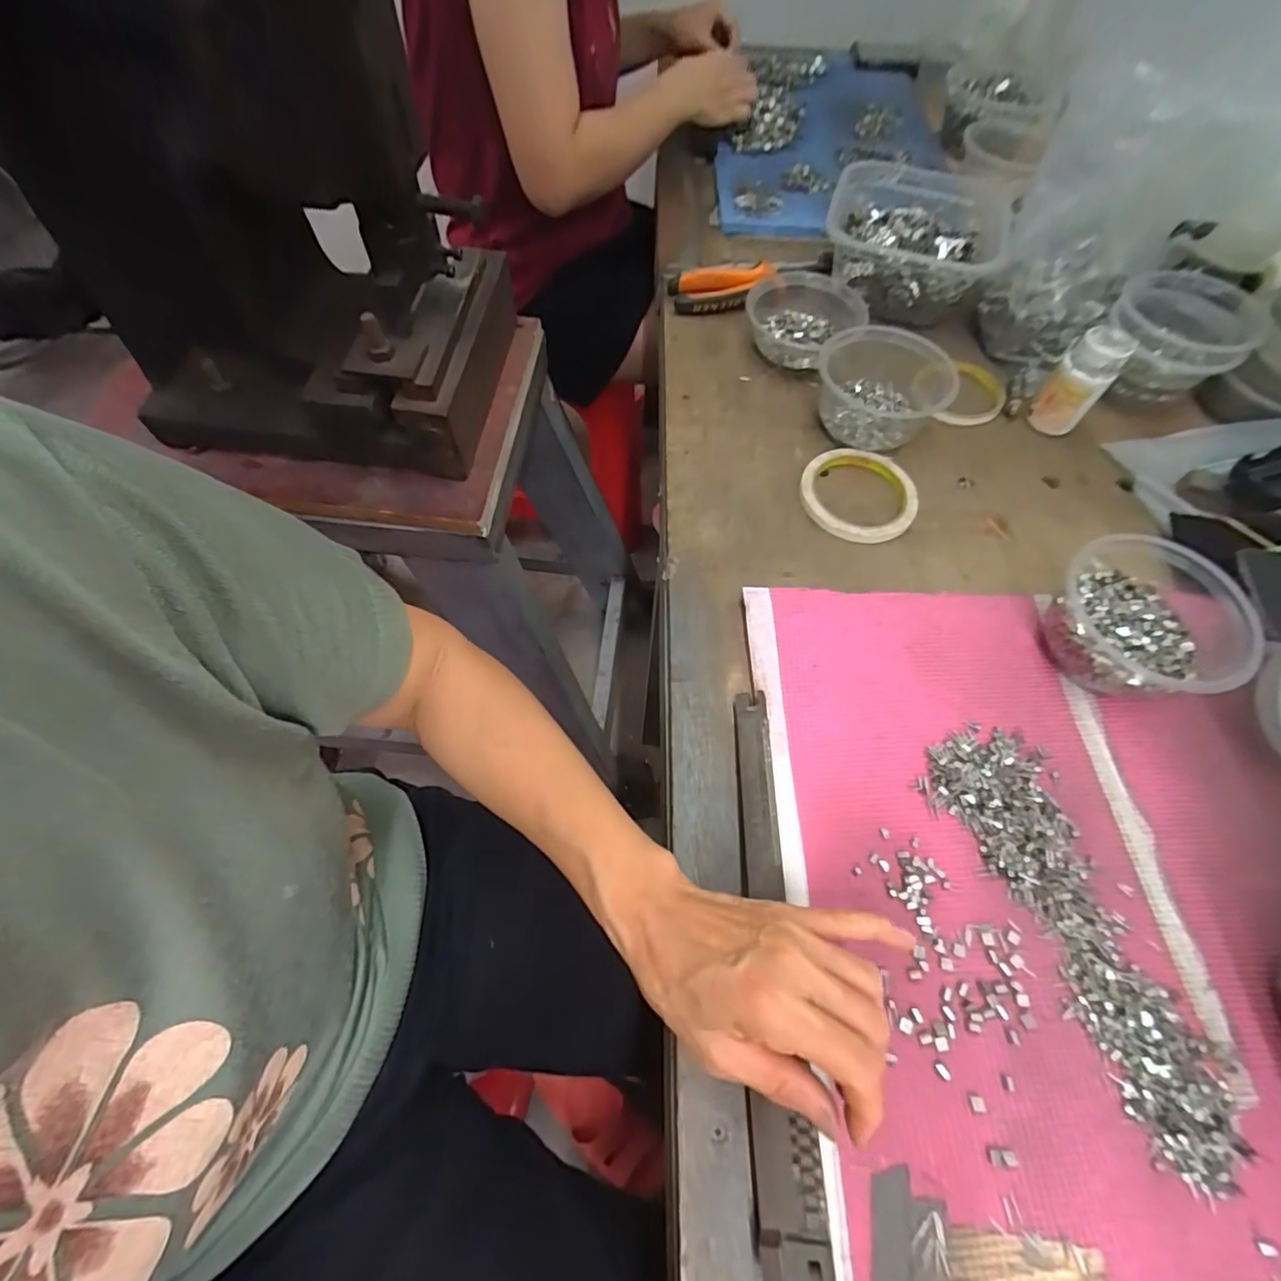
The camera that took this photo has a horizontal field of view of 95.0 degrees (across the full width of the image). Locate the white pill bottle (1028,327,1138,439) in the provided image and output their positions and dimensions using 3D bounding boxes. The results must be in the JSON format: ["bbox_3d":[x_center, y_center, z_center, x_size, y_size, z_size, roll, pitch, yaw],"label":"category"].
[{"bbox_3d":[0.395,-0.233,0.532,0.045,0.084,0.041,37,66,17],"label":"white pill bottle"}]

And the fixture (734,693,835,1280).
[{"bbox_3d":[0.071,0.174,0.328,0.031,0.012,0.310,-1,60,3],"label":"fixture"}]

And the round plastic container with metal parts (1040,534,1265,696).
[{"bbox_3d":[0.345,-0.010,0.406,0.108,0.064,0.113,1,62,-2],"label":"round plastic container with metal parts"}]

